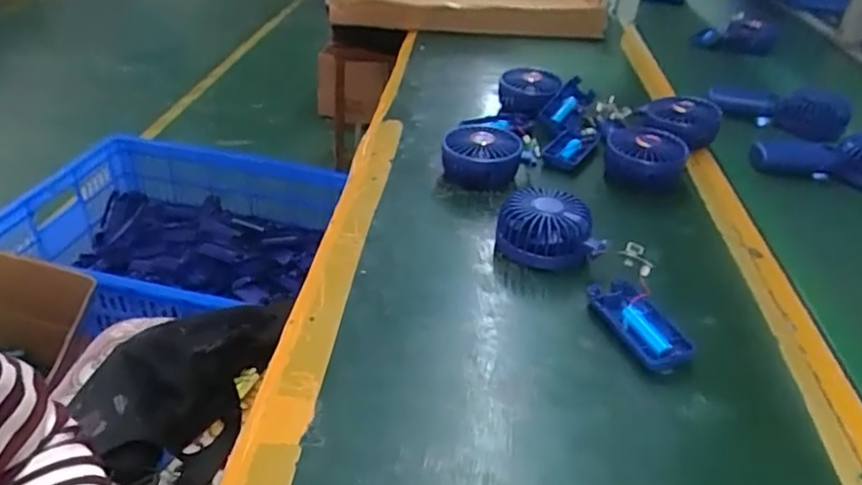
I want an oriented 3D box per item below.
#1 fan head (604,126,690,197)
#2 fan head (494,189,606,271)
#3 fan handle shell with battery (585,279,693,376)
[{"bbox_3d":[0.241,-0.102,0.689,0.085,0.040,0.098,9,36,8],"label":"fan head"},{"bbox_3d":[0.110,-0.014,0.564,0.093,0.043,0.074,6,36,5],"label":"fan head"},{"bbox_3d":[0.164,0.065,0.486,0.042,0.017,0.094,-13,39,-21],"label":"fan handle shell with battery"}]

